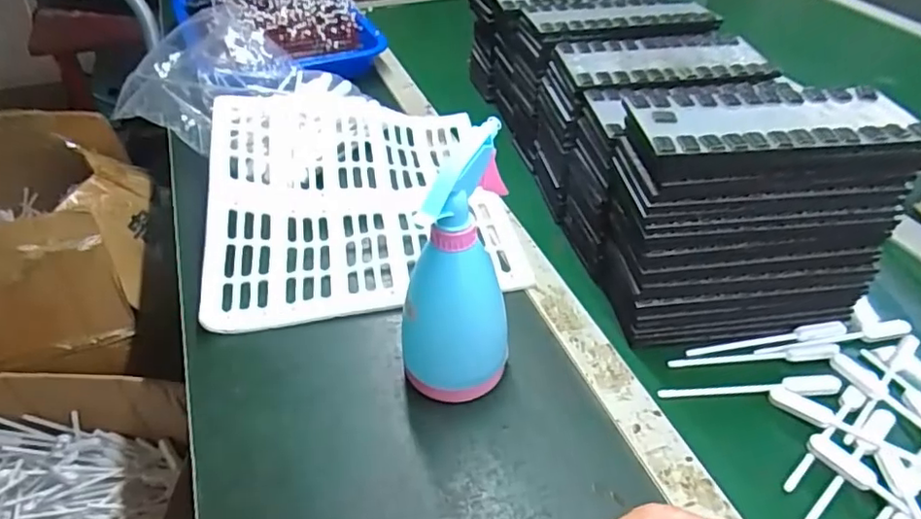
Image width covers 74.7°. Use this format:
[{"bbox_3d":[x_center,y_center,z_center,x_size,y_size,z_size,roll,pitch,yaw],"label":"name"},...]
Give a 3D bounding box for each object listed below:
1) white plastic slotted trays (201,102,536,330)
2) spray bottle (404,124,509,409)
[{"bbox_3d":[-0.119,-0.077,0.642,0.288,0.067,0.311,-9,42,-10],"label":"white plastic slotted trays"},{"bbox_3d":[-0.002,0.012,0.438,0.077,0.195,0.085,5,42,5],"label":"spray bottle"}]

